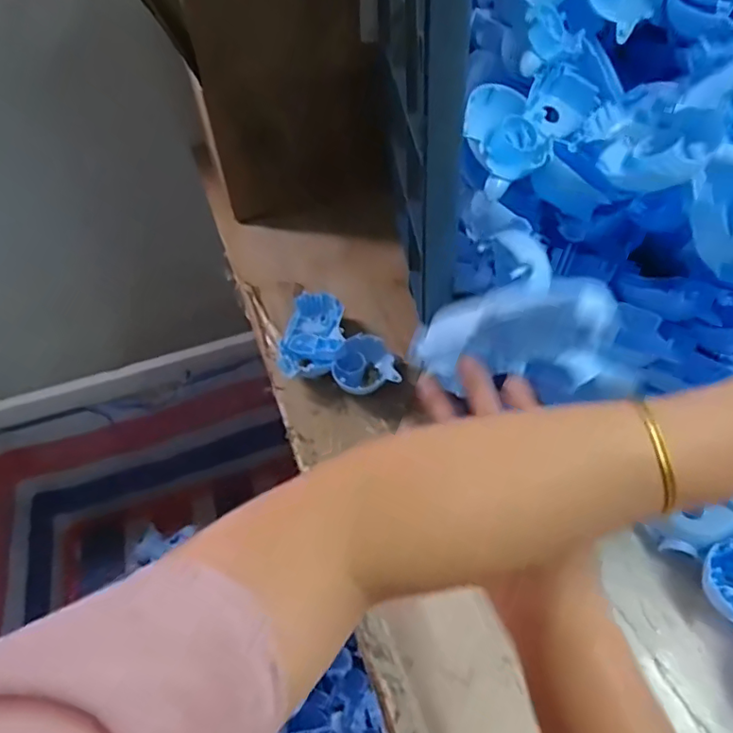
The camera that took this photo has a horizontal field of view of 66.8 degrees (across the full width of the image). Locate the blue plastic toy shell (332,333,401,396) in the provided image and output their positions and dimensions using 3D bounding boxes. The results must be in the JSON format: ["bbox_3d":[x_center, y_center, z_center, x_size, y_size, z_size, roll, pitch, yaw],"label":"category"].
[{"bbox_3d":[-0.003,-0.001,0.569,0.063,0.024,0.068,-13,49,-7],"label":"blue plastic toy shell"}]

